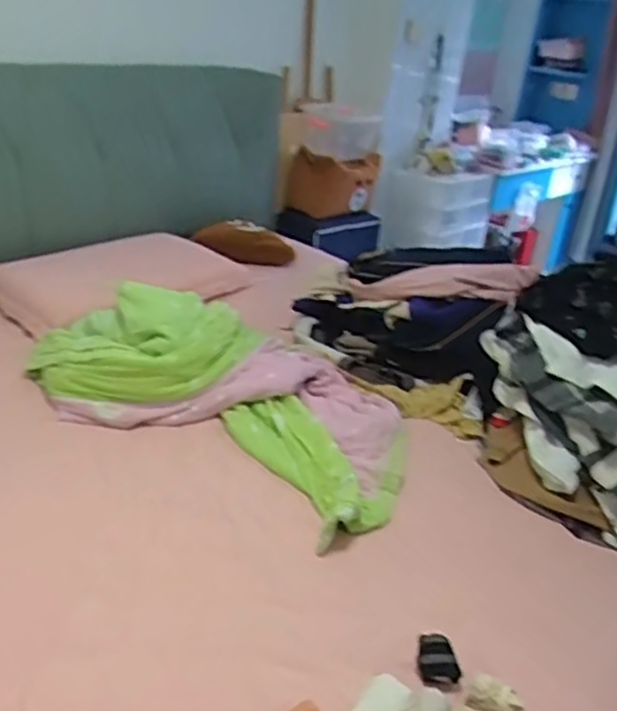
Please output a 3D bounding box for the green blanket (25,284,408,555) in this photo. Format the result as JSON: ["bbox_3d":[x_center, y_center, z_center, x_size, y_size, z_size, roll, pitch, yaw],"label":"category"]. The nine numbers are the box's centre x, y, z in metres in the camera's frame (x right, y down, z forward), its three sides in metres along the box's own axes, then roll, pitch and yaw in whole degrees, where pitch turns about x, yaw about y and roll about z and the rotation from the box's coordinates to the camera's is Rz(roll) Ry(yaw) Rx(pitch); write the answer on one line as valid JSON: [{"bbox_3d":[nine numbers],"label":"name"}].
[{"bbox_3d":[-0.195,0.032,1.540,0.918,0.180,0.552,18,30,20],"label":"green blanket"}]

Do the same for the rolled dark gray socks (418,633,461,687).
[{"bbox_3d":[0.195,0.451,1.016,0.064,0.038,0.069,6,28,-2],"label":"rolled dark gray socks"}]

